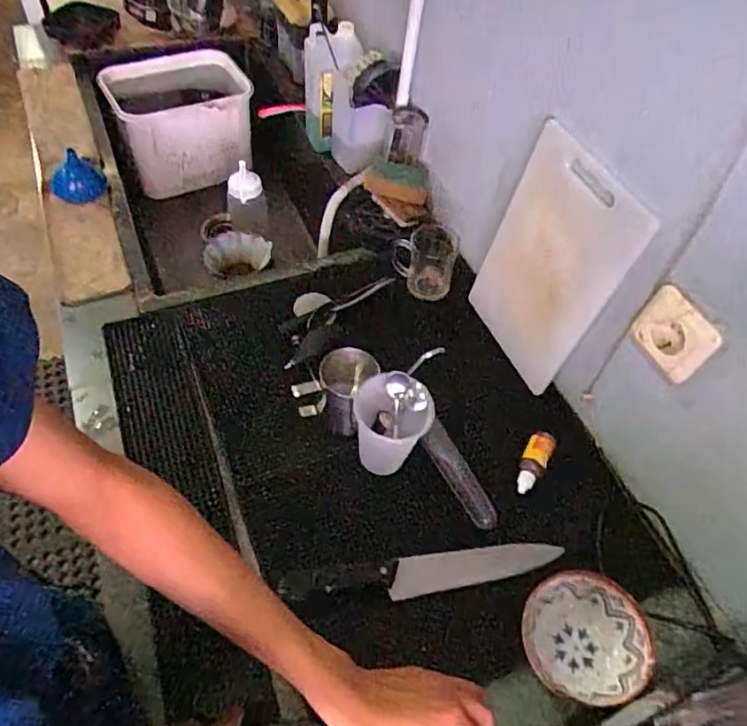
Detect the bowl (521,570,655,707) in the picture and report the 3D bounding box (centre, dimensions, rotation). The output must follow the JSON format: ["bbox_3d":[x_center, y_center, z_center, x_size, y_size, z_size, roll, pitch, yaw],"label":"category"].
[{"bbox_3d":[0.213,0.280,0.596,0.118,0.052,0.117,3,54,-4],"label":"bowl"}]

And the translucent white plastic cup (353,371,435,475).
[{"bbox_3d":[0.014,0.075,0.685,0.077,0.117,0.079,3,54,-4],"label":"translucent white plastic cup"}]

